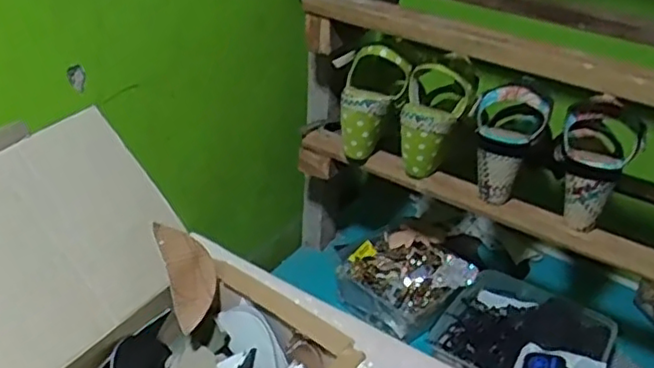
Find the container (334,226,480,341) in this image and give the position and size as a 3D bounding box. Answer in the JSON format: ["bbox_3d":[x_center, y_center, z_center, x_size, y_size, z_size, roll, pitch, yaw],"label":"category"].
[{"bbox_3d":[0.107,0.132,0.969,0.150,0.068,0.183,-23,42,-36],"label":"container"}]

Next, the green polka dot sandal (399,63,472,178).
[{"bbox_3d":[0.132,-0.076,0.807,0.080,0.129,0.073,10,33,9],"label":"green polka dot sandal"}]

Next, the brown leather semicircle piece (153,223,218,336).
[{"bbox_3d":[-0.137,0.090,0.669,0.048,0.107,0.006,-15,-2,-36],"label":"brown leather semicircle piece"}]

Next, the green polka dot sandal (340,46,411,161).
[{"bbox_3d":[0.041,-0.103,0.829,0.090,0.145,0.059,23,15,22],"label":"green polka dot sandal"}]

